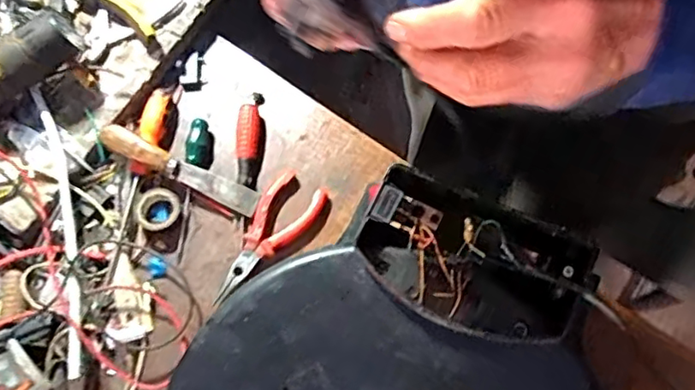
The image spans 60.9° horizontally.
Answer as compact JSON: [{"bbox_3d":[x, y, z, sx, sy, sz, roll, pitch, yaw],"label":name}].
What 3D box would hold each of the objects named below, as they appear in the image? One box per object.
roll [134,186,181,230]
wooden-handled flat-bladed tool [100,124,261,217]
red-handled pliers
[{"bbox_3d":[-0.182,0.014,0.568,0.041,0.016,0.040,-1,75,4],"label":"roll"},{"bbox_3d":[-0.162,-0.026,0.563,0.157,0.029,0.025,24,78,6],"label":"wooden-handled flat-bladed tool"},{"bbox_3d":[-0.078,0.041,0.558,0.055,0.013,0.137,33,80,12],"label":"red-handled pliers"}]

